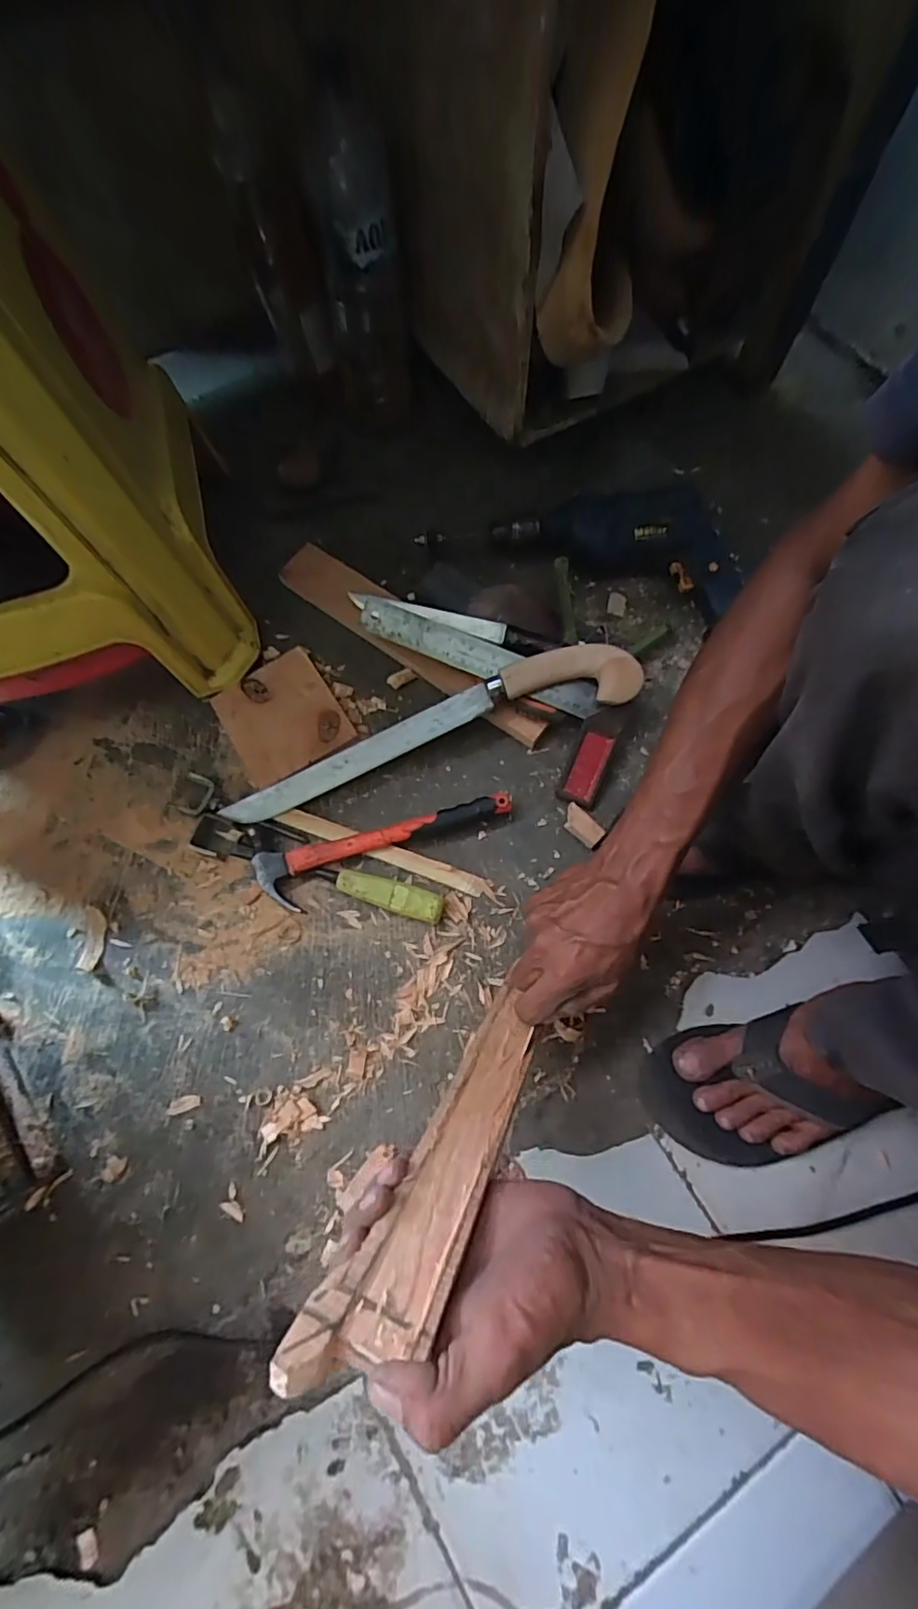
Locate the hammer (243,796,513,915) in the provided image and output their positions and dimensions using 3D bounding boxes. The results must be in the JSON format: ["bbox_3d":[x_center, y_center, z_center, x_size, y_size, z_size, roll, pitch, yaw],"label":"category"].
[{"bbox_3d":[-0.074,0.047,0.573,0.261,0.029,0.083,-8,71,-3],"label":"hammer"}]

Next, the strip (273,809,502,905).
[{"bbox_3d":[-0.073,0.050,0.576,0.236,0.009,0.018,21,87,4],"label":"strip"}]

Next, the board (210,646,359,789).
[{"bbox_3d":[-0.195,-0.099,0.614,0.119,0.014,0.129,-30,77,-10],"label":"board"}]

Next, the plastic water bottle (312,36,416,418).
[{"bbox_3d":[-0.099,-0.558,0.592,0.076,0.283,0.074,-5,71,-2],"label":"plastic water bottle"}]

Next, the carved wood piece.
[{"bbox_3d":[-0.001,0.204,0.346,0.049,0.274,0.020,33,114,11],"label":"carved wood piece"}]

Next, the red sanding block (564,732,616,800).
[{"bbox_3d":[0.137,-0.040,0.593,0.032,0.014,0.070,24,87,8],"label":"red sanding block"}]

